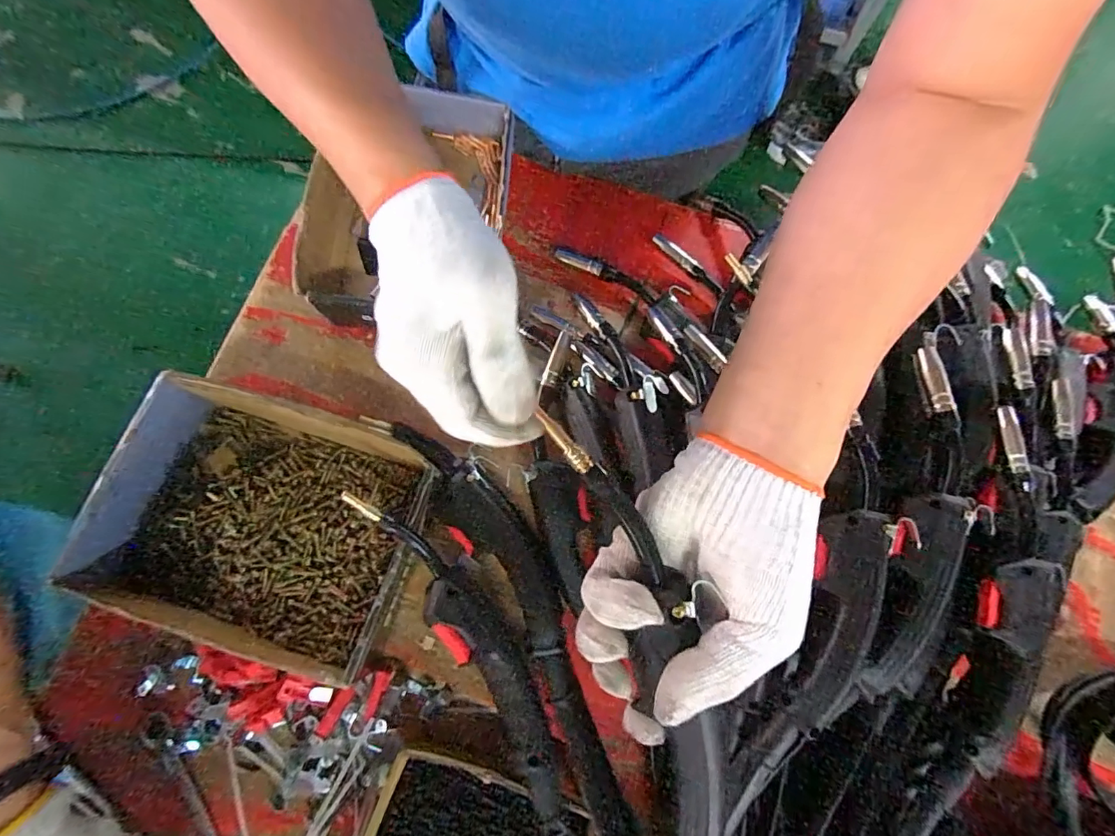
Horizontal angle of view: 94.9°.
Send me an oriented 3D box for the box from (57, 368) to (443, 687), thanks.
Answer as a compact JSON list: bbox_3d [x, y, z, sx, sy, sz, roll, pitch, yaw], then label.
[{"bbox_3d":[-0.242,0.085,0.431,0.244,0.070,0.188,19,75,1],"label":"box"}]

